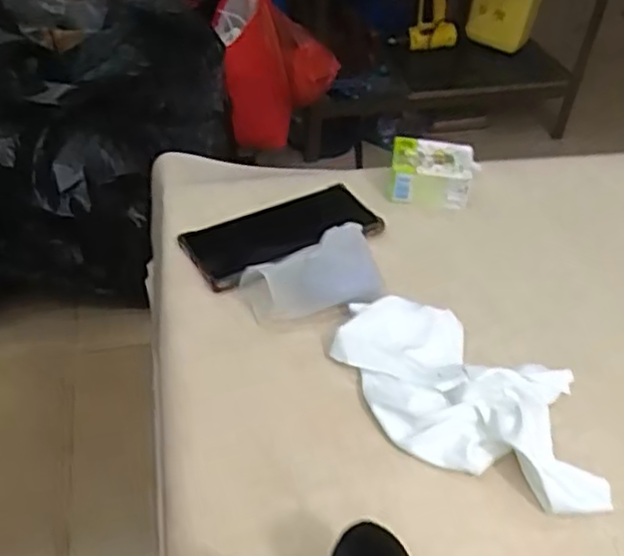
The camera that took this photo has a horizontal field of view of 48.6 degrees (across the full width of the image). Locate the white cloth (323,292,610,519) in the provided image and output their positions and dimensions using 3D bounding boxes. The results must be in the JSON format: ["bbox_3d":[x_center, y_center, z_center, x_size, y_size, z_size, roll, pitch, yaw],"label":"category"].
[{"bbox_3d":[0.104,0.074,0.465,0.192,0.032,0.113,21,45,18],"label":"white cloth"}]

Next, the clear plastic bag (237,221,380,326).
[{"bbox_3d":[0.000,-0.006,0.536,0.104,0.046,0.053,-11,44,-14],"label":"clear plastic bag"}]

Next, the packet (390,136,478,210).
[{"bbox_3d":[0.113,-0.098,0.653,0.079,0.046,0.056,5,43,2],"label":"packet"}]

